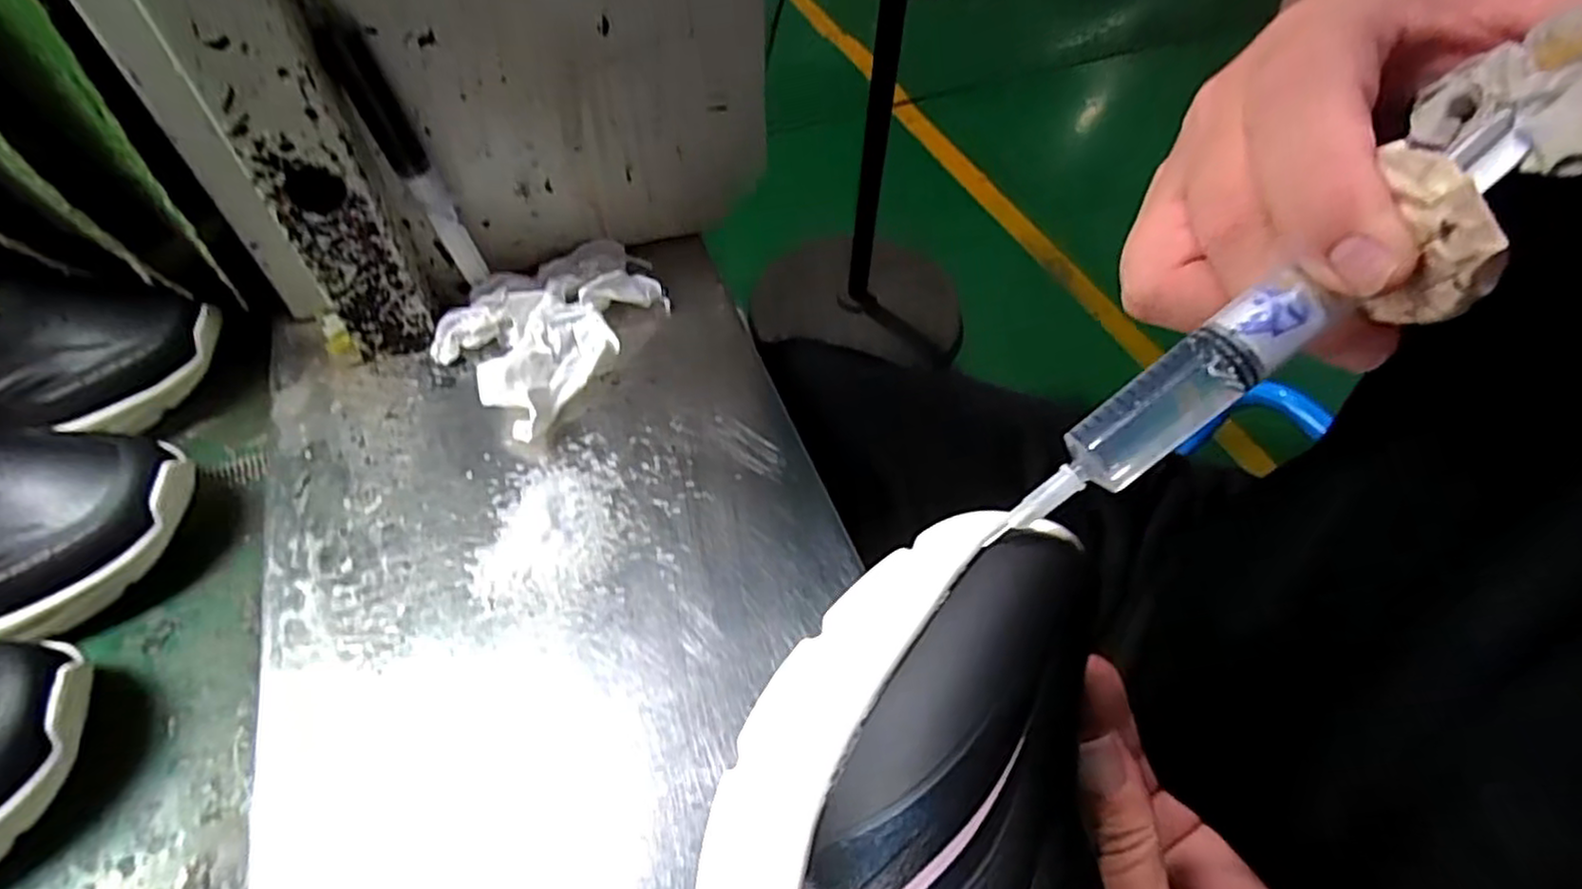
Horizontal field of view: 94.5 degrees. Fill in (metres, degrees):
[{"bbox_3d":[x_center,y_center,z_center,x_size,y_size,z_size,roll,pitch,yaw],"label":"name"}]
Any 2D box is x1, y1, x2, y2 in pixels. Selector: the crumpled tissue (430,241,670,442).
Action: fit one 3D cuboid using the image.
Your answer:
[{"bbox_3d":[-0.118,-0.065,0.383,0.084,0.027,0.119,36,59,22],"label":"crumpled tissue"}]

